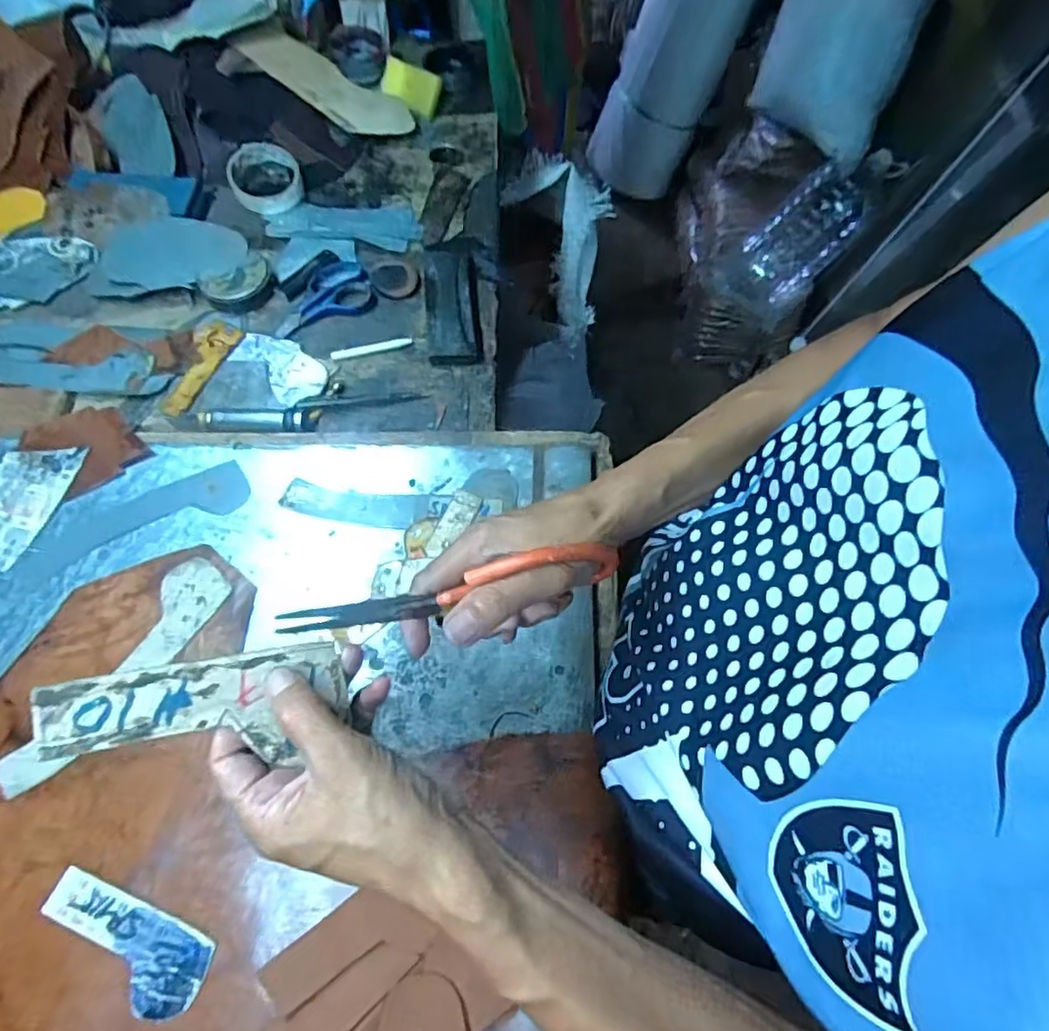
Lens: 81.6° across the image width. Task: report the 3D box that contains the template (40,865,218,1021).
[{"bbox_3d":[-0.271,0.289,0.410,0.121,0.004,0.050,23,65,8],"label":"template"}]

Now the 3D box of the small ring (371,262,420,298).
[{"bbox_3d":[-0.150,-0.272,0.696,0.053,0.008,0.056,0,64,0],"label":"small ring"}]

